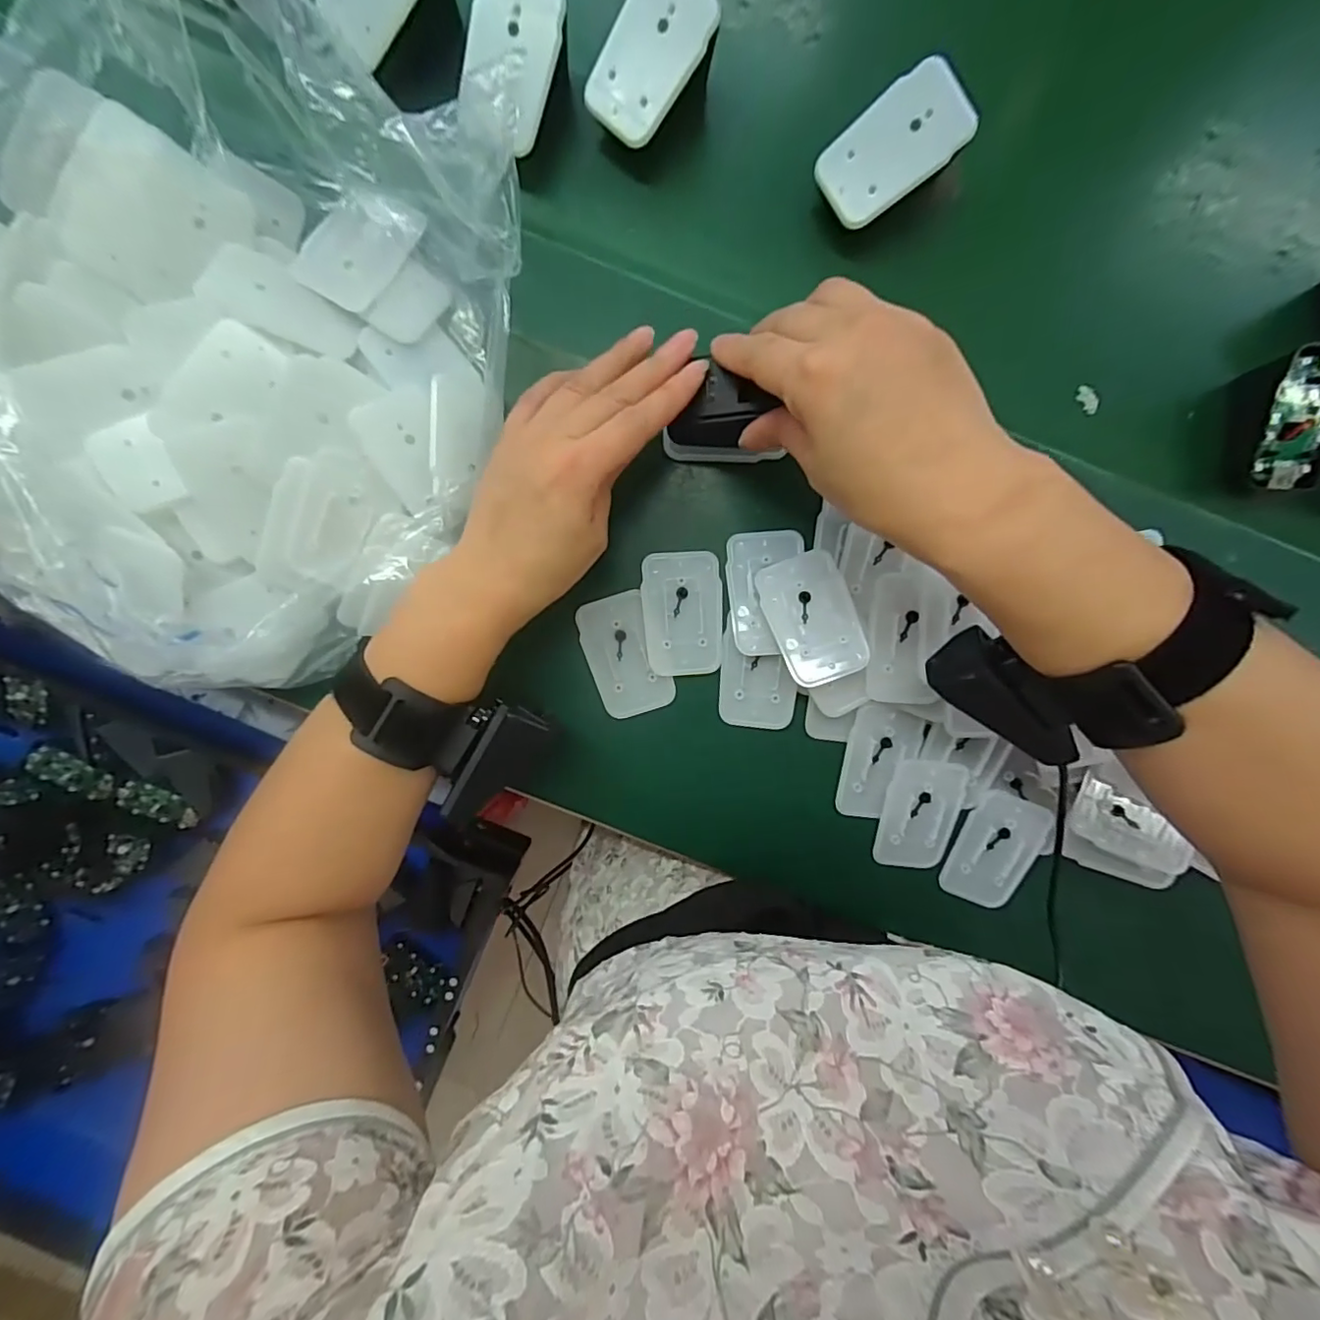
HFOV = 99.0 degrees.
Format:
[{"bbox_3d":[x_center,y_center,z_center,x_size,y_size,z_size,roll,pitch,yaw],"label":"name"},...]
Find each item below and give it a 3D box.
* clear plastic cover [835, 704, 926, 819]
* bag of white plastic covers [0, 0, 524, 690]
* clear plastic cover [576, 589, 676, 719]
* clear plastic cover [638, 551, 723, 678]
[{"bbox_3d":[0.128,0.060,0.325,0.043,0.006,0.066,11,95,-4],"label":"clear plastic cover"},{"bbox_3d":[-0.217,-0.139,0.254,0.263,0.104,0.281,31,93,-5],"label":"bag of white plastic covers"},{"bbox_3d":[-0.021,-0.002,0.328,0.041,0.005,0.069,-20,96,-1],"label":"clear plastic cover"},{"bbox_3d":[0.013,-0.026,0.324,0.044,0.004,0.069,-5,96,-3],"label":"clear plastic cover"}]

